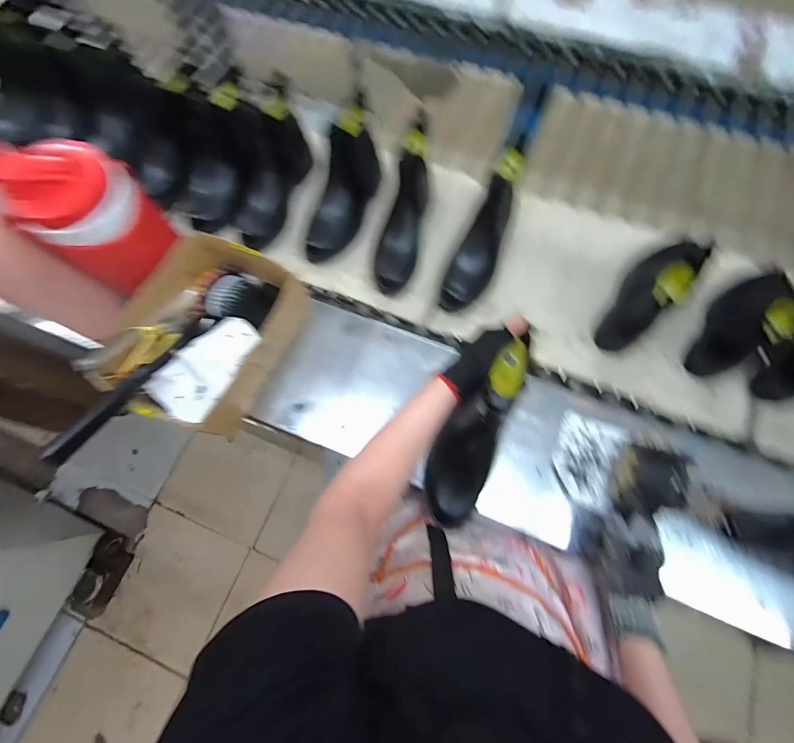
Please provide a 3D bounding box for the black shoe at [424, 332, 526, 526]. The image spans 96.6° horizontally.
[{"bbox_3d":[0.103,0.092,0.465,0.082,0.078,0.258,22,109,6],"label":"black shoe"}]

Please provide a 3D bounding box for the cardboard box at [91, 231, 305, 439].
[{"bbox_3d":[-0.291,-0.052,0.574,0.211,0.123,0.277,21,75,8],"label":"cardboard box"}]

